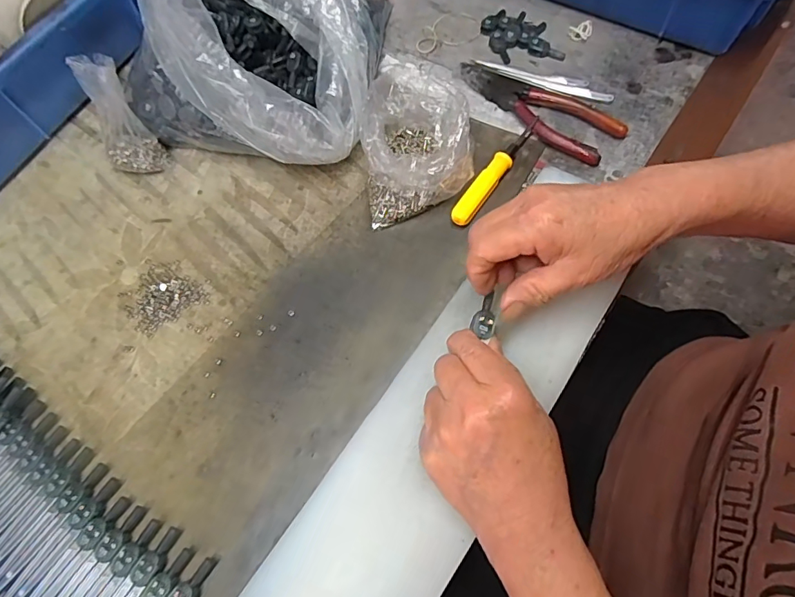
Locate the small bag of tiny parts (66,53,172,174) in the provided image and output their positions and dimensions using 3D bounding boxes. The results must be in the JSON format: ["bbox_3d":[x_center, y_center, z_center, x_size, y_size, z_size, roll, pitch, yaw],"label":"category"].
[{"bbox_3d":[-0.235,-0.150,0.392,0.046,0.094,0.032,-18,44,-5],"label":"small bag of tiny parts"}]

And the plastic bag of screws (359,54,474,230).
[{"bbox_3d":[0.013,-0.126,0.371,0.083,0.046,0.116,-9,66,1],"label":"plastic bag of screws"}]

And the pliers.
[{"bbox_3d":[0.117,-0.168,0.403,0.151,0.012,0.044,40,75,19],"label":"pliers"}]

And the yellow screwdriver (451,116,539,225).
[{"bbox_3d":[0.081,-0.103,0.375,0.015,0.015,0.116,34,73,18],"label":"yellow screwdriver"}]

